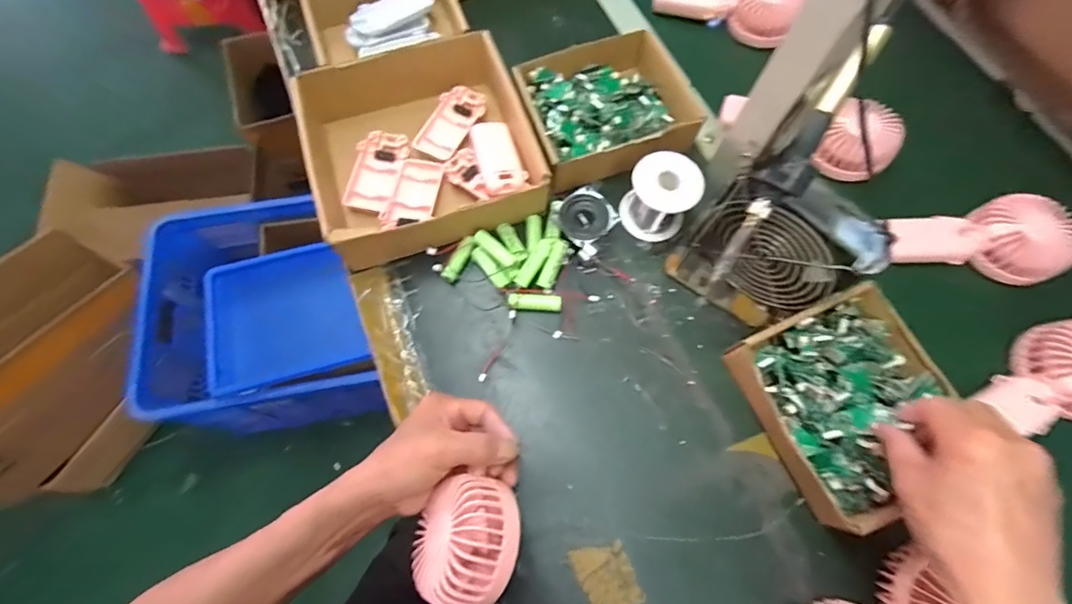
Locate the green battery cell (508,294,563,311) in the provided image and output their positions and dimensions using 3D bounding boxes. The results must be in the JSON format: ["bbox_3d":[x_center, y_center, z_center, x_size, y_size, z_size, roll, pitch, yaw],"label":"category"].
[{"bbox_3d":[0.000,0.001,0.452,0.052,0.012,0.015,2,71,0],"label":"green battery cell"}]

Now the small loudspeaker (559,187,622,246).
[{"bbox_3d":[0.049,-0.084,0.471,0.053,0.030,0.052,-38,75,-12],"label":"small loudspeaker"}]

